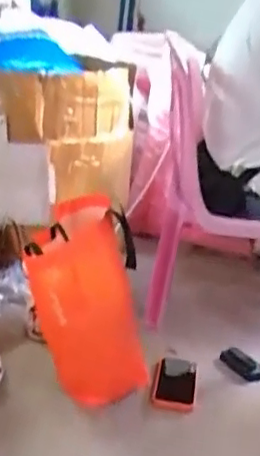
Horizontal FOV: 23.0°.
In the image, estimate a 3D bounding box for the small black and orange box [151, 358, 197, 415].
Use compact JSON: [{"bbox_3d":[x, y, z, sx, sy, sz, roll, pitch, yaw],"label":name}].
[{"bbox_3d":[0.091,0.315,1.304,0.085,0.018,0.171,8,21,6],"label":"small black and orange box"}]

